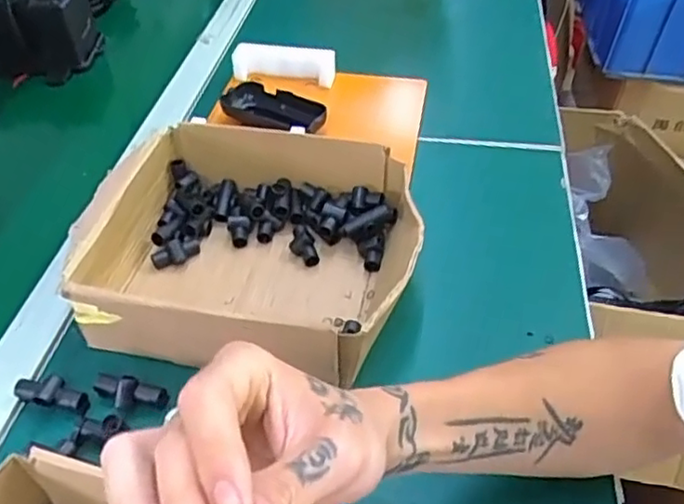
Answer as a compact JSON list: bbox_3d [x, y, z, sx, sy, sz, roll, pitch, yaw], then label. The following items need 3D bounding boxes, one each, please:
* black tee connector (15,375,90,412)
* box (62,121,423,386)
[{"bbox_3d":[-0.201,0.097,0.451,0.052,0.013,0.019,7,45,9],"label":"black tee connector"},{"bbox_3d":[-0.072,-0.007,0.522,0.251,0.064,0.206,8,46,11],"label":"box"}]

